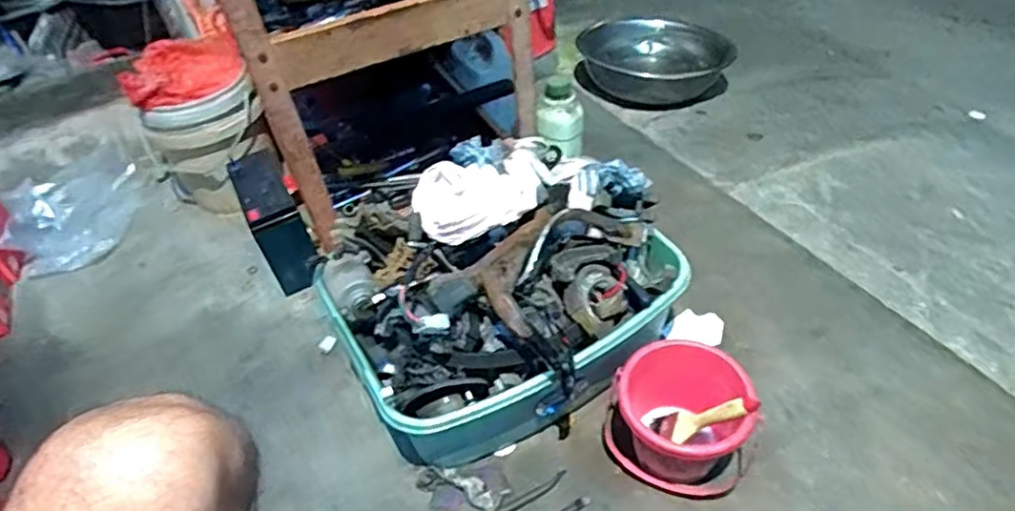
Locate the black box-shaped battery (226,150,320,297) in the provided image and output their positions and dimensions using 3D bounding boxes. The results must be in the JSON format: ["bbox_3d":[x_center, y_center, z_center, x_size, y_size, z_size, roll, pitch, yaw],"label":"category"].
[{"bbox_3d":[-0.388,-0.049,1.039,0.074,0.196,0.206,-25,48,-17],"label":"black box-shaped battery"}]

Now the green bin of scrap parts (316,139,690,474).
[{"bbox_3d":[0.005,0.044,0.806,0.430,0.314,0.328,-26,48,-18],"label":"green bin of scrap parts"}]

